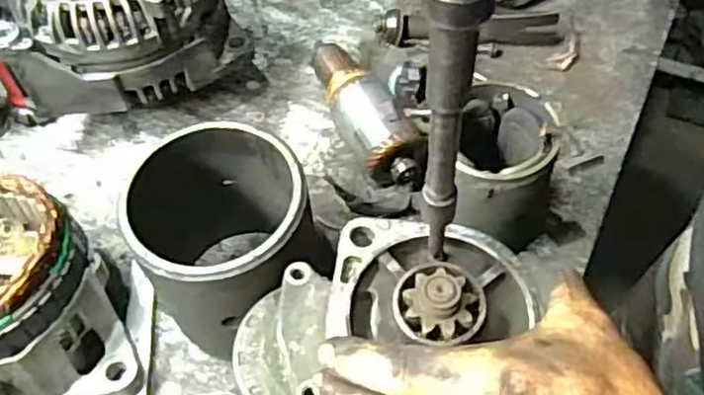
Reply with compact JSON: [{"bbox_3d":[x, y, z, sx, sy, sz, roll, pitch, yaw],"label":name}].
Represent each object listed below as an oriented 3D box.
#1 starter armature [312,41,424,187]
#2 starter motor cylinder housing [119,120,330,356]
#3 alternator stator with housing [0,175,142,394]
[{"bbox_3d":[0.008,-0.073,0.566,0.051,0.055,0.151,-23,57,-13],"label":"starter armature"},{"bbox_3d":[-0.084,0.036,0.452,0.117,0.131,0.110,-19,56,-10],"label":"starter motor cylinder housing"},{"bbox_3d":[-0.230,0.067,0.451,0.135,0.112,0.143,-17,56,-9],"label":"alternator stator with housing"}]

